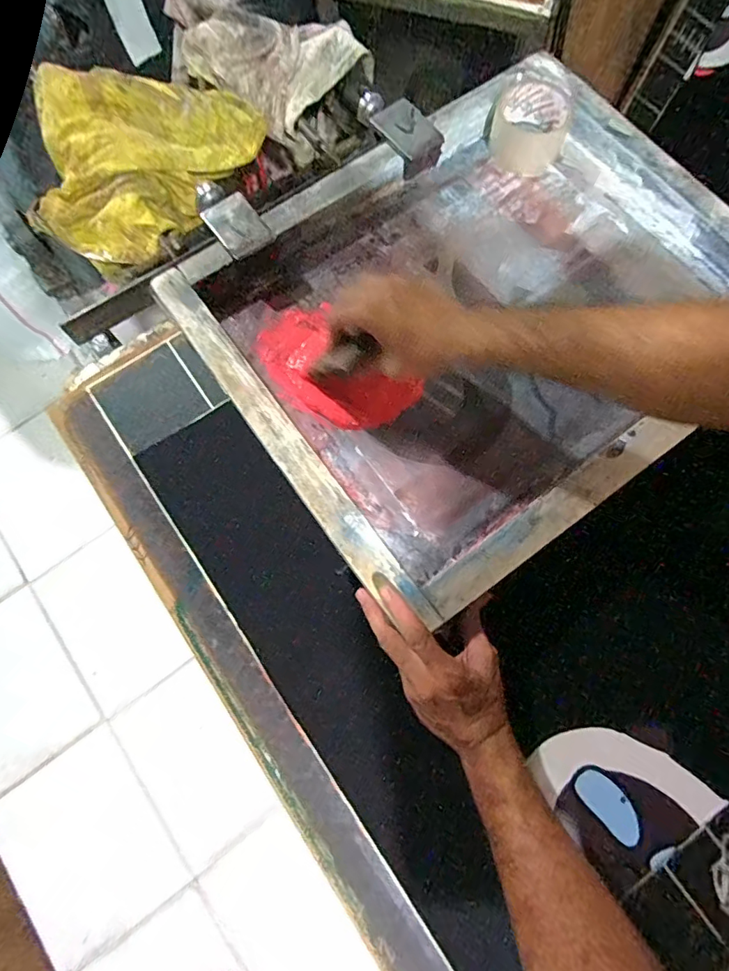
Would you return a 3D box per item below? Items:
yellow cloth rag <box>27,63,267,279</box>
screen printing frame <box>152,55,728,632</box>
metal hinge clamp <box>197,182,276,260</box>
[{"bbox_3d":[-0.265,-0.385,0.580,0.174,0.106,0.255,35,79,9],"label":"yellow cloth rag"},{"bbox_3d":[0.131,-0.192,0.538,0.550,0.053,0.454,-36,78,-7],"label":"screen printing frame"},{"bbox_3d":[-0.150,-0.298,0.559,0.051,0.033,0.117,-36,78,-8],"label":"metal hinge clamp"}]

